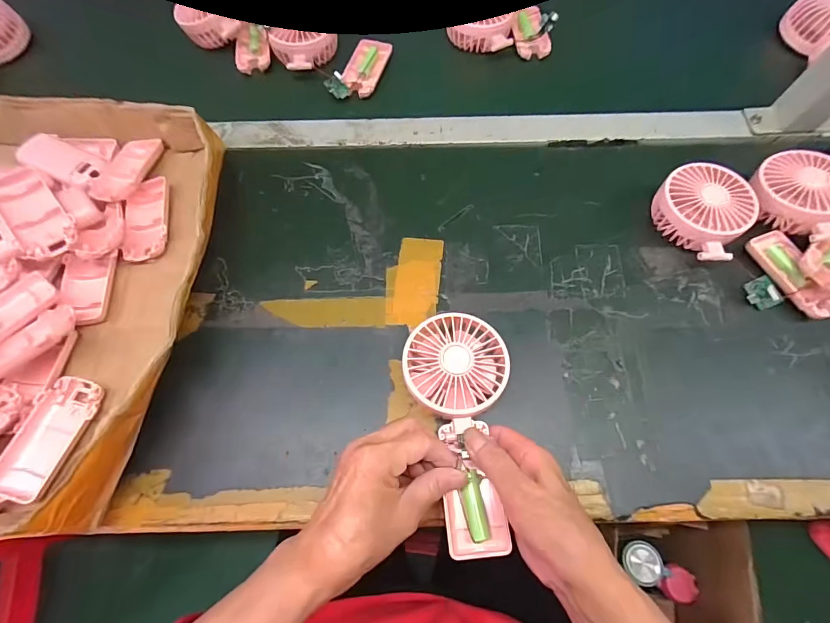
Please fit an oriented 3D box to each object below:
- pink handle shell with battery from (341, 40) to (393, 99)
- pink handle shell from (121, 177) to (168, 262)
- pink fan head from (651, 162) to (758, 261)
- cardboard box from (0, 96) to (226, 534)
[{"bbox_3d":[-0.064,-0.316,0.519,0.049,0.017,0.087,18,69,7],"label":"pink handle shell with battery"},{"bbox_3d":[-0.278,-0.097,0.414,0.045,0.014,0.092,-9,68,-3],"label":"pink handle shell"},{"bbox_3d":[0.292,-0.104,0.411,0.085,0.041,0.092,0,68,0],"label":"pink fan head"},{"bbox_3d":[-0.387,-0.025,0.378,0.376,0.078,0.409,1,68,0],"label":"cardboard box"}]

